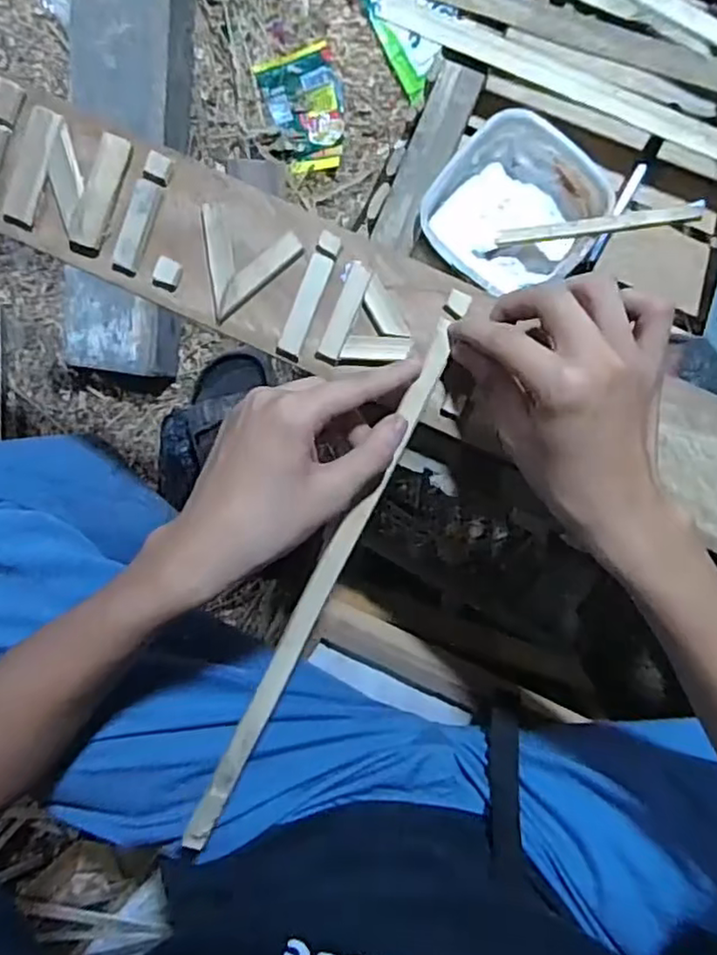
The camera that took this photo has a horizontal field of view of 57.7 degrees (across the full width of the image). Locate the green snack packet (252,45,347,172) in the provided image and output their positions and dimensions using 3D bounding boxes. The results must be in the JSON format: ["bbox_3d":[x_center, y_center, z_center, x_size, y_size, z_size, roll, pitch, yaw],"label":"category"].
[{"bbox_3d":[-0.062,-0.418,0.742,0.089,0.022,0.121,-10,98,1],"label":"green snack packet"}]

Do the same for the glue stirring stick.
[{"bbox_3d":[0.138,-0.147,0.382,0.113,0.010,0.009,3,99,30],"label":"glue stirring stick"}]

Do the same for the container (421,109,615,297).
[{"bbox_3d":[0.095,-0.163,0.402,0.097,0.034,0.094,42,95,-6],"label":"container"}]

